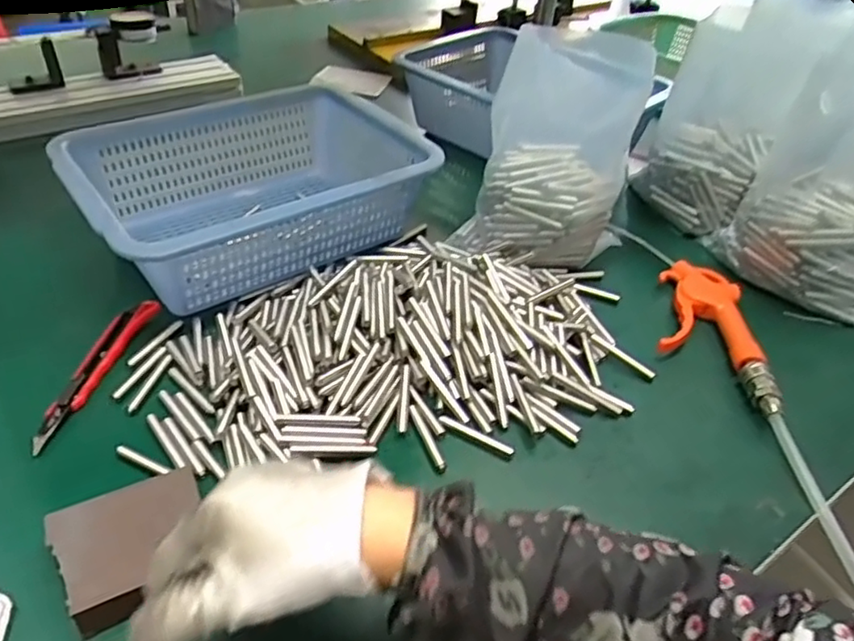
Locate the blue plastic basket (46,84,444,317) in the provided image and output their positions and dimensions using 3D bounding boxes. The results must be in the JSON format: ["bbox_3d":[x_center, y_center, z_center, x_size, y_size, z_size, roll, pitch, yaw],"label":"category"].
[{"bbox_3d":[-0.172,-0.132,0.622,0.304,0.088,0.251,-24,47,-30],"label":"blue plastic basket"}]

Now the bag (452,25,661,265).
[{"bbox_3d":[0.115,-0.150,0.586,0.119,0.191,0.121,-30,51,-34],"label":"bag"}]

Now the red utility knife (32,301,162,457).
[{"bbox_3d":[-0.253,0.035,0.481,0.025,0.008,0.150,11,40,8],"label":"red utility knife"}]

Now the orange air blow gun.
[{"bbox_3d":[0.238,0.004,0.539,0.075,0.021,0.179,11,40,8],"label":"orange air blow gun"}]

